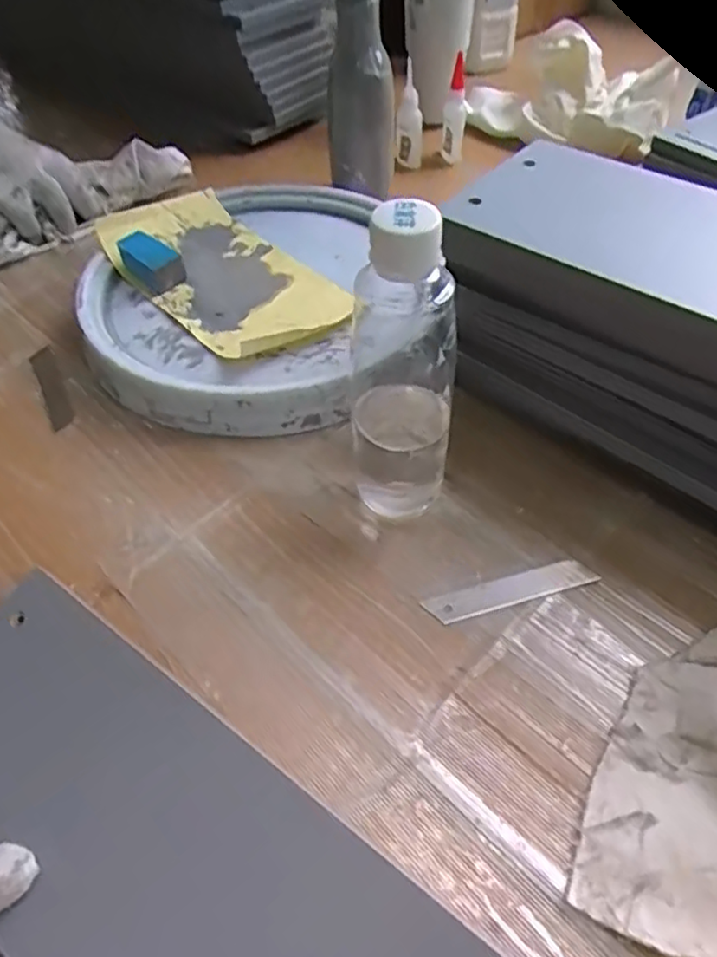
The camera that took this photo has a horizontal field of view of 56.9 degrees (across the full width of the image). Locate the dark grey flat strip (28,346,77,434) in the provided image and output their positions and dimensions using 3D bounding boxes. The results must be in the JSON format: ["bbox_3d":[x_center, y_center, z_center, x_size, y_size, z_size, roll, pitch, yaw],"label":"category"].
[{"bbox_3d":[-0.225,-0.068,0.486,0.017,0.007,0.088,-18,52,-24],"label":"dark grey flat strip"}]

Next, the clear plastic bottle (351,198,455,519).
[{"bbox_3d":[0.023,-0.054,0.358,0.052,0.187,0.051,-4,49,-2],"label":"clear plastic bottle"}]

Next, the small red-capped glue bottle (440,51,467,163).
[{"bbox_3d":[0.102,-0.385,0.698,0.023,0.094,0.026,4,49,5],"label":"small red-capped glue bottle"}]

